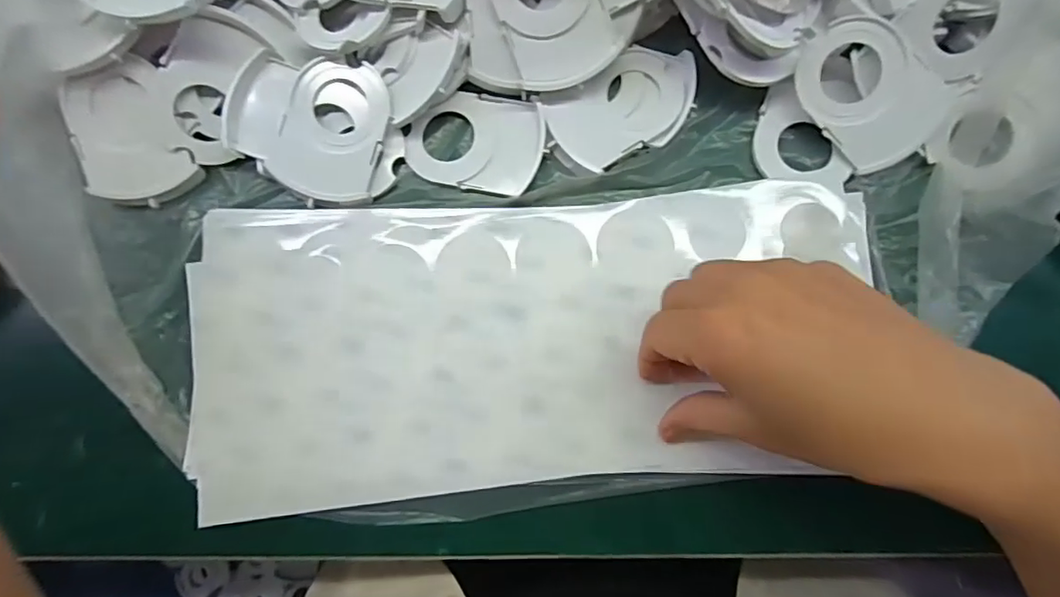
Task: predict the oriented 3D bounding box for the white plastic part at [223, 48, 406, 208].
[{"bbox_3d":[-0.118,-0.091,0.295,0.090,0.012,0.073,6,81,3],"label":"white plastic part"}]

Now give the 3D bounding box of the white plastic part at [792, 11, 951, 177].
[{"bbox_3d":[0.175,-0.106,0.282,0.055,0.006,0.078,-42,93,11],"label":"white plastic part"}]

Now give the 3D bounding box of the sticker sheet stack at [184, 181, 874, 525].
[{"bbox_3d":[-0.007,0.023,0.280,0.338,0.012,0.150,-3,83,4],"label":"sticker sheet stack"}]

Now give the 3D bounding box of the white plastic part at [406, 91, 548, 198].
[{"bbox_3d":[-0.030,-0.087,0.302,0.074,0.007,0.054,12,82,4],"label":"white plastic part"}]

